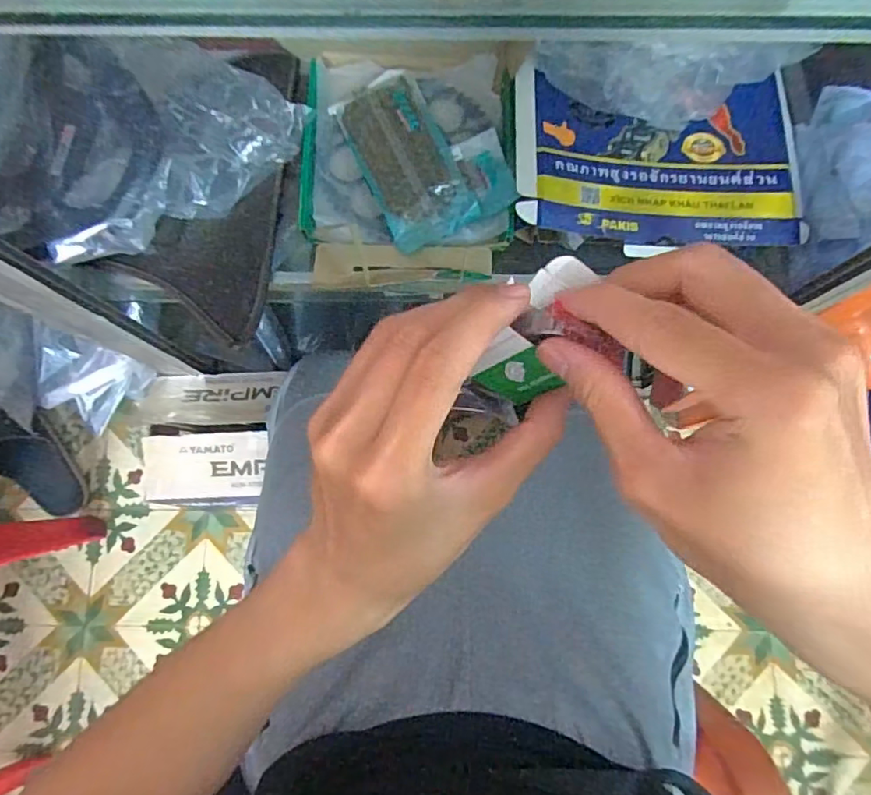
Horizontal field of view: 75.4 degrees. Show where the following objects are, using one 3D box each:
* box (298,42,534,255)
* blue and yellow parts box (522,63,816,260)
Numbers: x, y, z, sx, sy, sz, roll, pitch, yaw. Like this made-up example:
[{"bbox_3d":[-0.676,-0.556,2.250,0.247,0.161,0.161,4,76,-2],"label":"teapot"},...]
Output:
[{"bbox_3d":[-0.030,-0.274,0.625,0.232,0.045,0.231,4,79,0],"label":"box"},{"bbox_3d":[0.230,-0.246,0.600,0.291,0.051,0.190,3,79,0],"label":"blue and yellow parts box"}]

